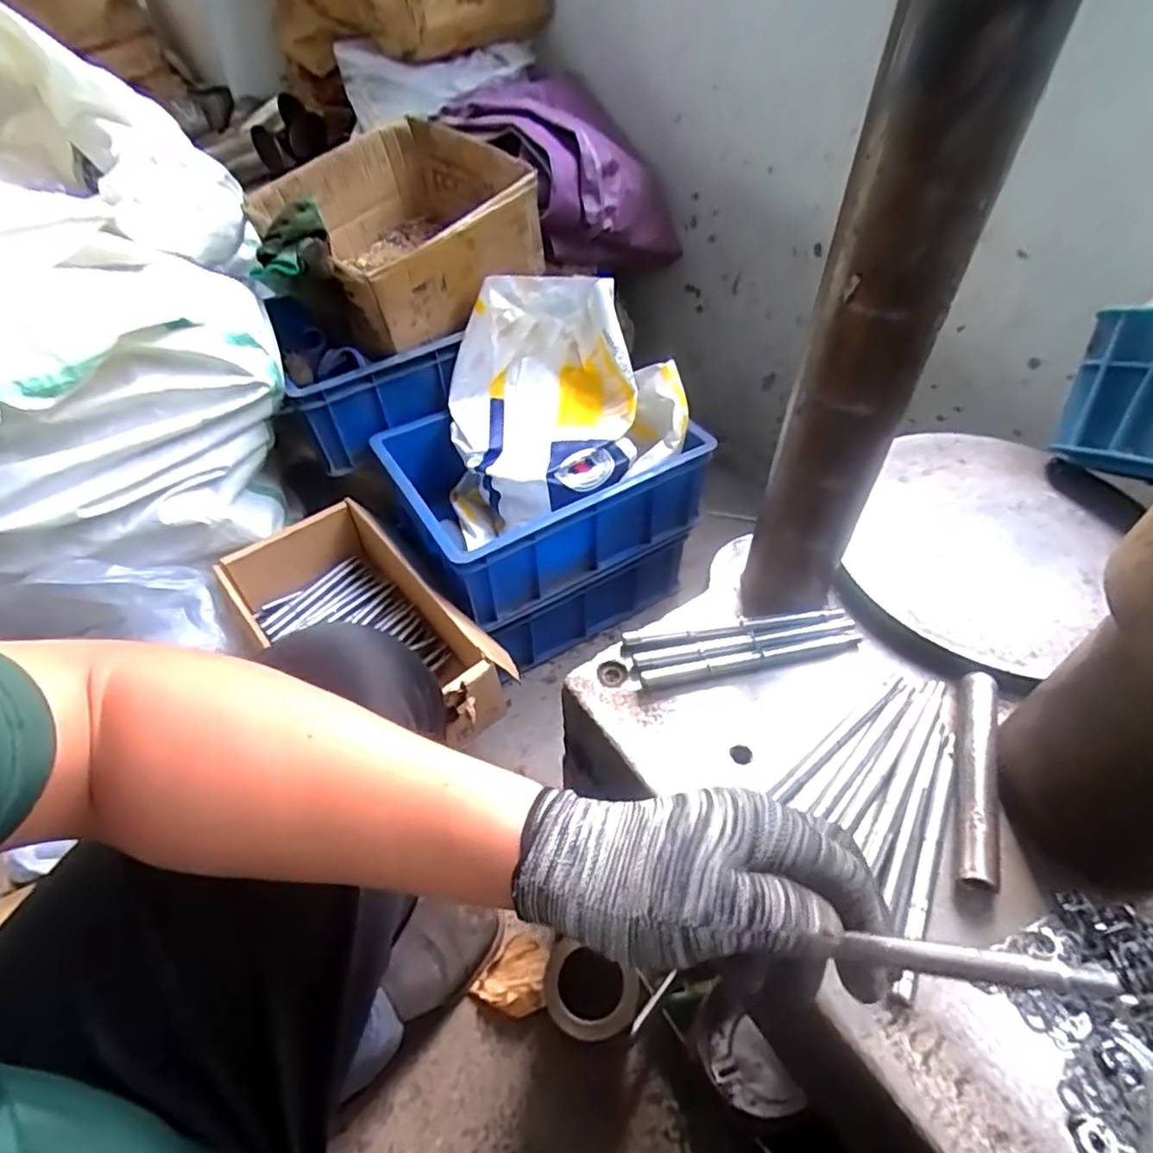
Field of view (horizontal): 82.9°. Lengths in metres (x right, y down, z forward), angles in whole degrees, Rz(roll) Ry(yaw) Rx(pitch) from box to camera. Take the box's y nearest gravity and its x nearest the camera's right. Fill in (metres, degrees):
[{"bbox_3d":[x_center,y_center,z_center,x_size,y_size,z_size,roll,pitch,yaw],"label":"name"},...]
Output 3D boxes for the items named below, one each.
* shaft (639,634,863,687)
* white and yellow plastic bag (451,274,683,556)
[{"bbox_3d":[0.123,0.057,0.455,0.159,0.005,0.010,-10,49,-8],"label":"shaft"},{"bbox_3d":[-0.019,-0.229,0.913,0.321,0.243,0.314,-3,49,-2],"label":"white and yellow plastic bag"}]

